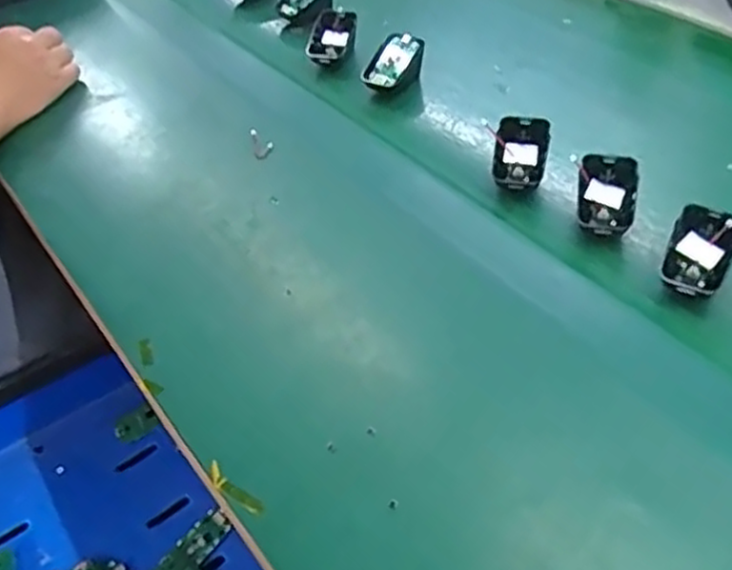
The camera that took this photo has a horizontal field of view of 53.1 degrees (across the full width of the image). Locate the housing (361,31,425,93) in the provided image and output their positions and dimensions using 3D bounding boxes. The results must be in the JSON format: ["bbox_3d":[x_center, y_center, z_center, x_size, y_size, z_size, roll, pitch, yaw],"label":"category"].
[{"bbox_3d":[0.028,-0.224,0.751,0.042,0.025,0.067,34,77,2],"label":"housing"}]

